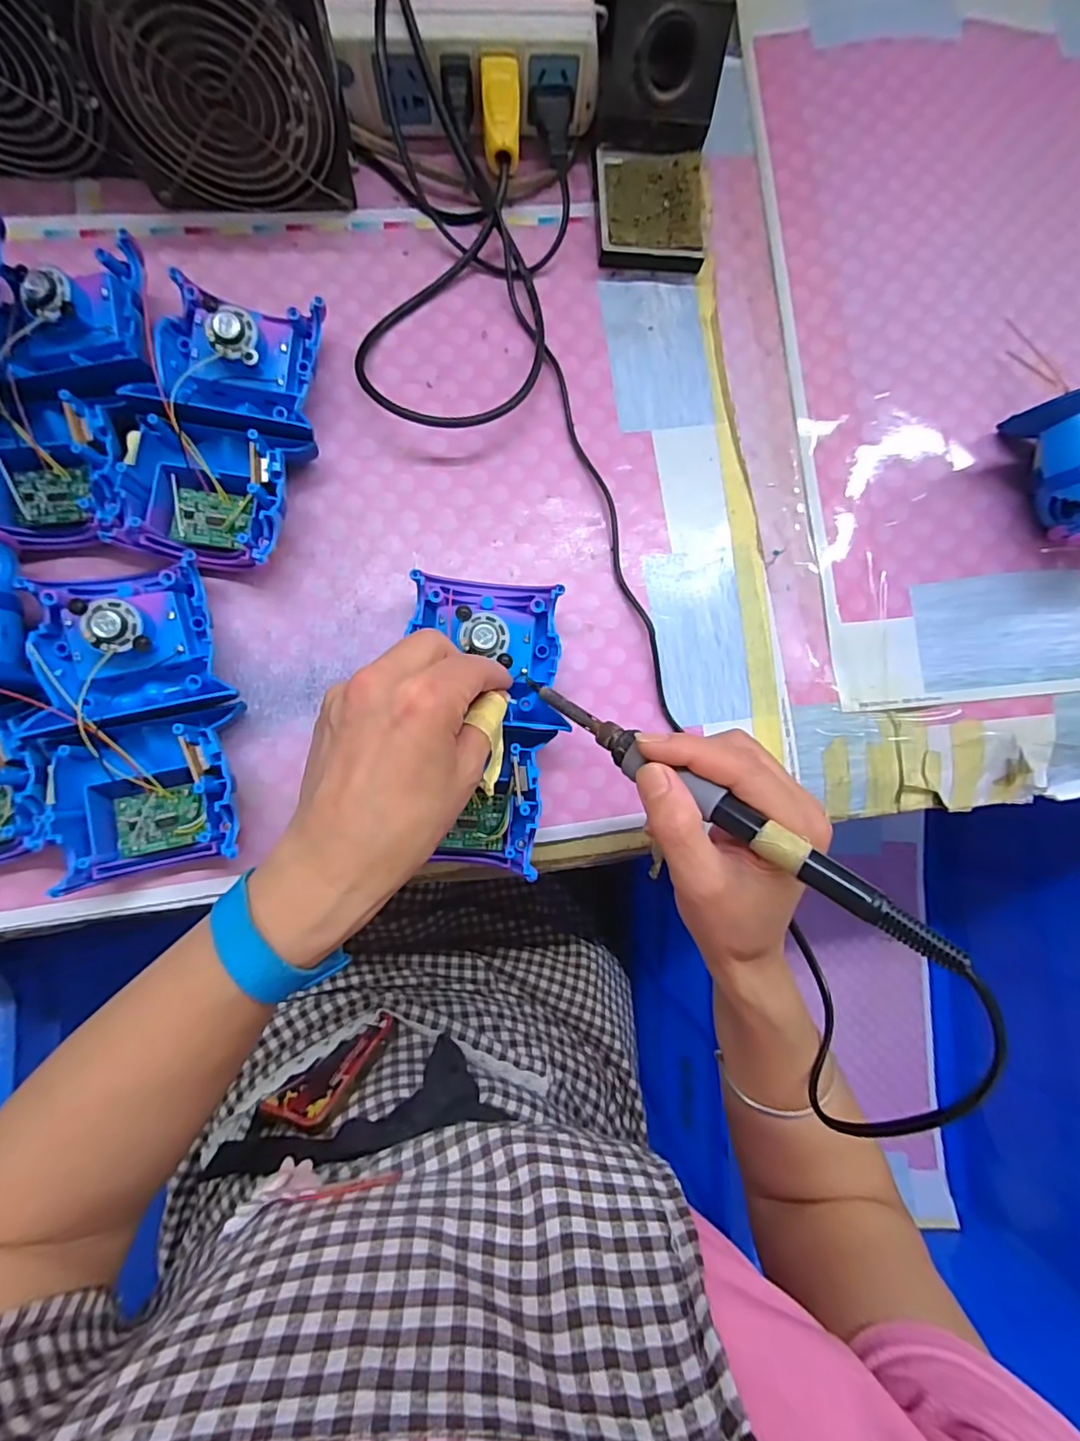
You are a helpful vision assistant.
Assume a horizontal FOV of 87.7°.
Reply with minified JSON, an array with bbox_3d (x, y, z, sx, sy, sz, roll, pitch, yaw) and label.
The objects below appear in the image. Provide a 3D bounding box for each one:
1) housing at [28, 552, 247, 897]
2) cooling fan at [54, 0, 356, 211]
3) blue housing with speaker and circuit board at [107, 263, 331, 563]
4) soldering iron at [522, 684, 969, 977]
[{"bbox_3d":[-0.206,-0.002,0.290,0.088,0.040,0.156,-13,85,-5],"label":"housing"},{"bbox_3d":[-0.170,-0.342,0.296,0.123,0.118,0.046,-6,84,-5],"label":"cooling fan"},{"bbox_3d":[-0.175,-0.162,0.315,0.093,0.040,0.155,7,83,-3],"label":"blue housing with speaker and circuit board"},{"bbox_3d":[0.064,0.030,0.241,0.212,0.015,0.015,33,81,34],"label":"soldering iron"}]

